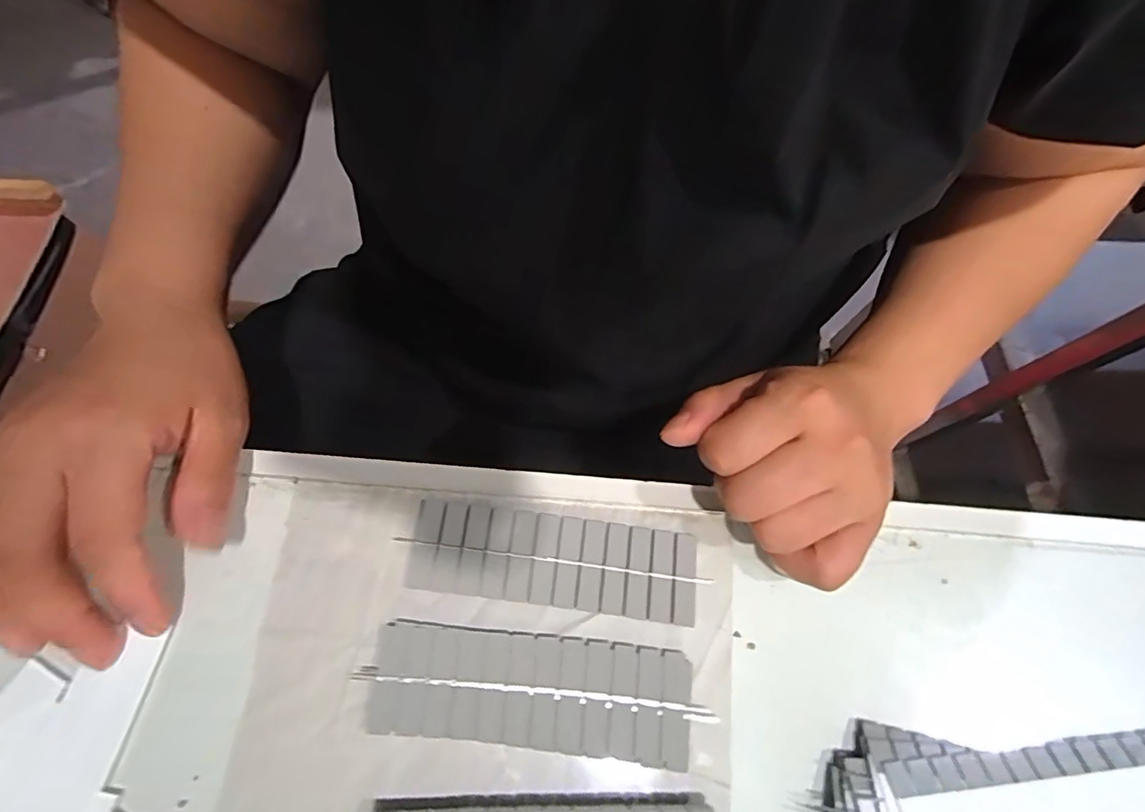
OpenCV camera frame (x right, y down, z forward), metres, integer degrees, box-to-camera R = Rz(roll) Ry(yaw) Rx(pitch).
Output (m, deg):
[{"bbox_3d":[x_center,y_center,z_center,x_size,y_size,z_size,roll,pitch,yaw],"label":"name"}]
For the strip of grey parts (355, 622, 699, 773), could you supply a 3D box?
[{"bbox_3d":[-0.017,0.117,0.208,0.129,0.007,0.041,7,68,0],"label":"strip of grey parts"}]

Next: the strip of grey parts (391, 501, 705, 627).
[{"bbox_3d":[-0.009,0.069,0.226,0.127,0.004,0.039,8,68,1],"label":"strip of grey parts"}]

